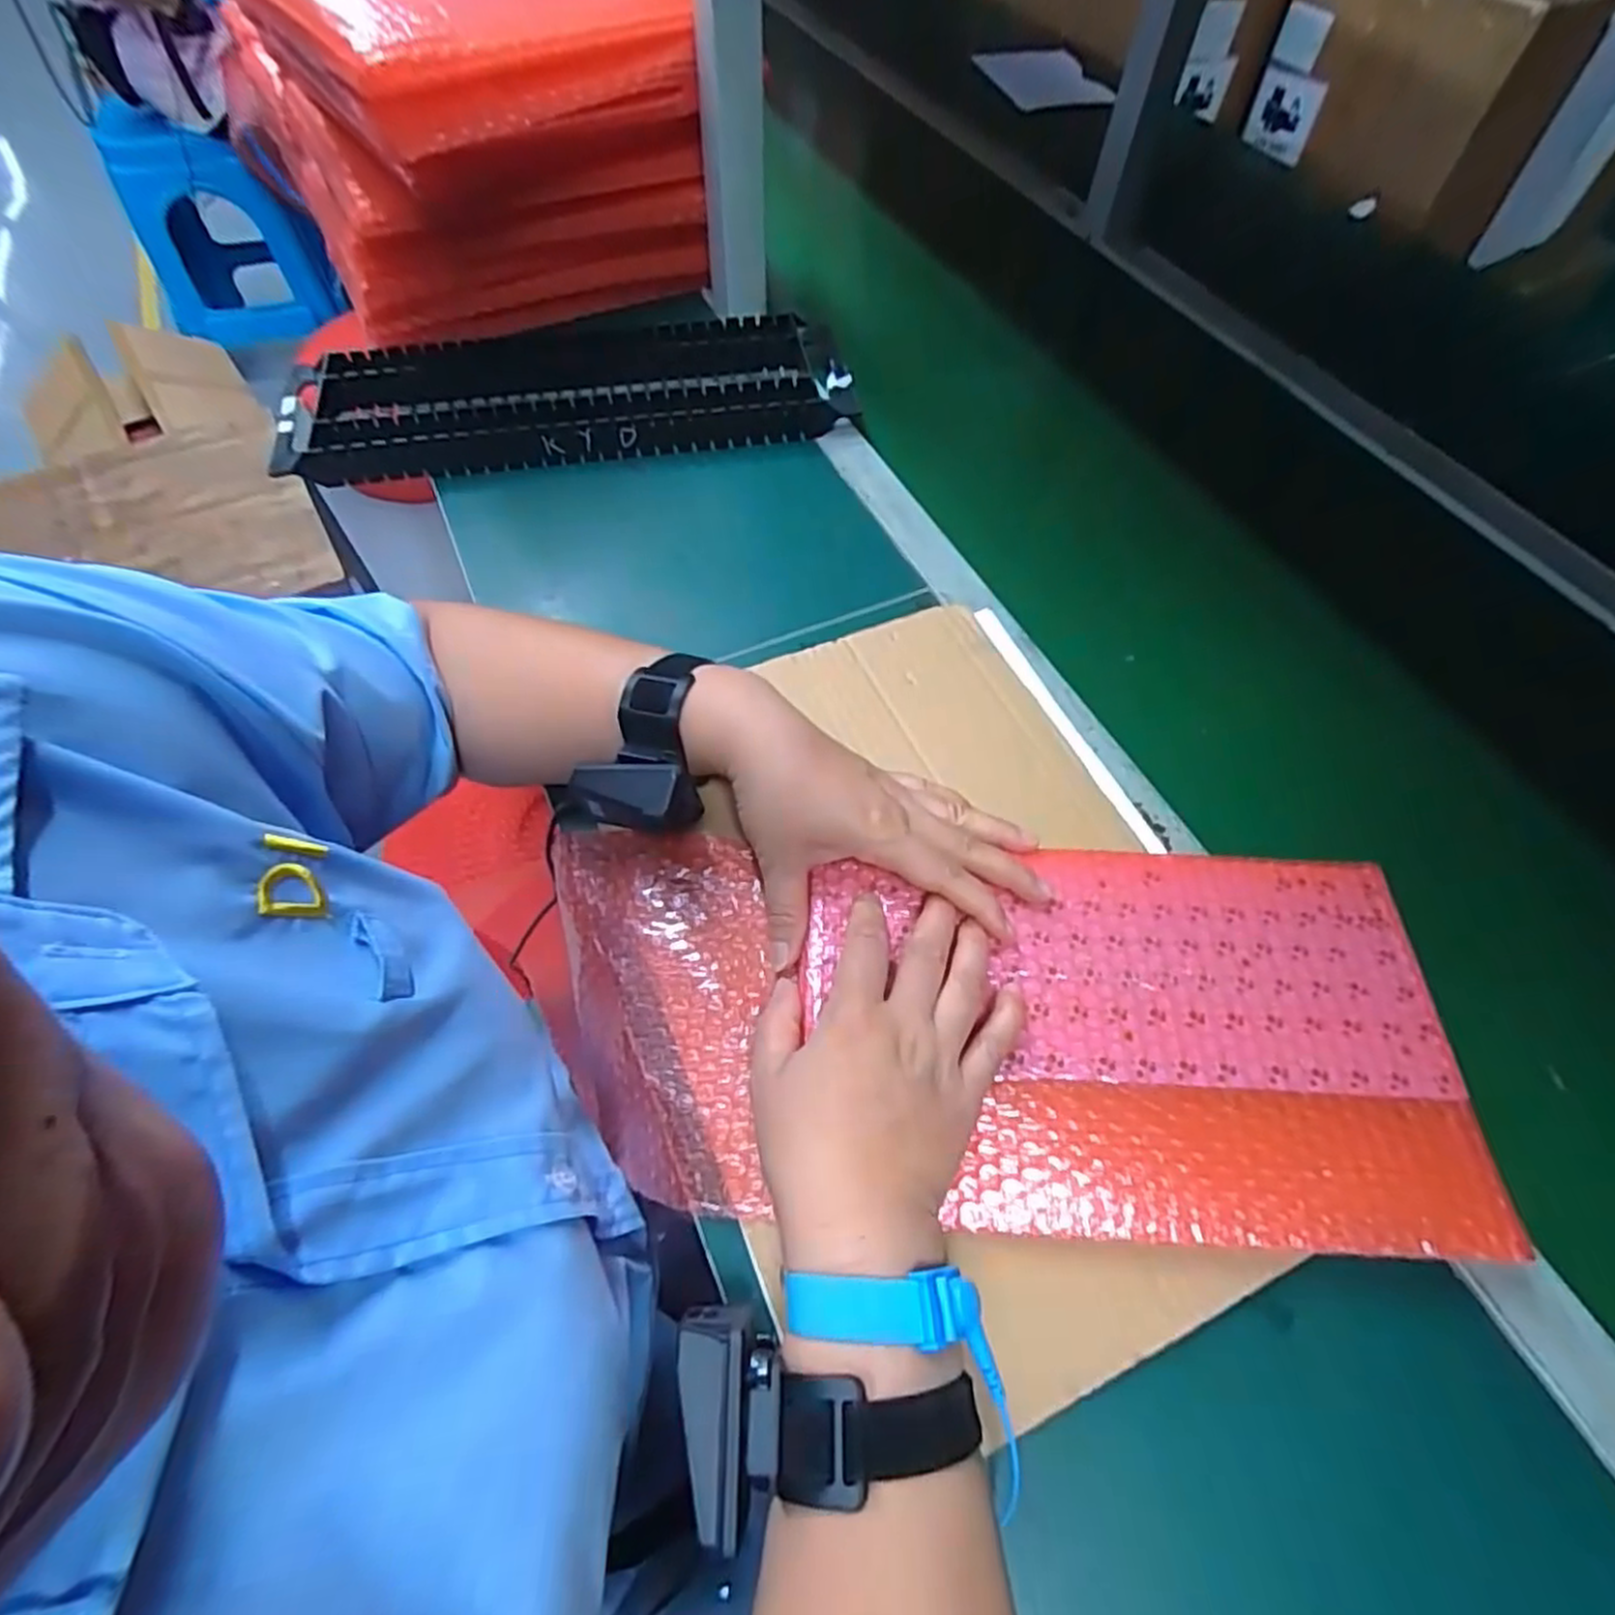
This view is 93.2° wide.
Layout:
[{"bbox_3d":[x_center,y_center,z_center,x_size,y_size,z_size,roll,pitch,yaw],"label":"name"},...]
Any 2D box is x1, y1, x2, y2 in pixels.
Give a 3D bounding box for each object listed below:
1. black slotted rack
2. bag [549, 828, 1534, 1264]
[{"bbox_3d":[-0.196,-0.348,0.644,0.465,0.034,0.158,-10,60,-7],"label":"black slotted rack"},{"bbox_3d":[0.082,0.108,0.385,0.445,0.037,0.185,2,61,5],"label":"bag"}]

